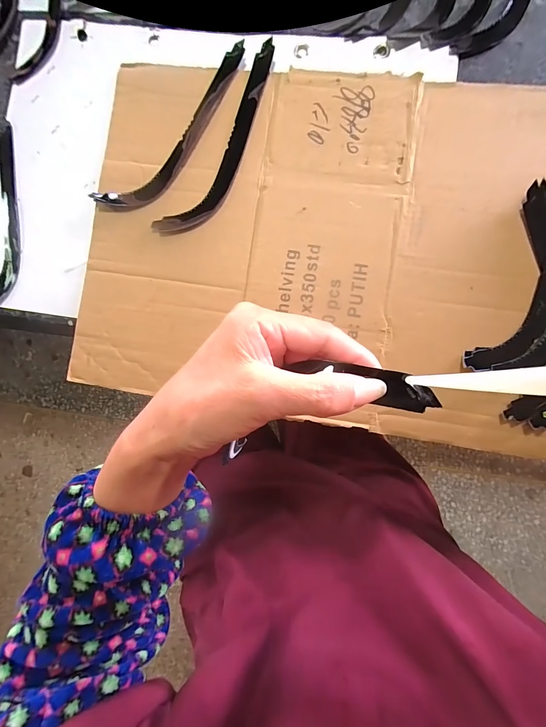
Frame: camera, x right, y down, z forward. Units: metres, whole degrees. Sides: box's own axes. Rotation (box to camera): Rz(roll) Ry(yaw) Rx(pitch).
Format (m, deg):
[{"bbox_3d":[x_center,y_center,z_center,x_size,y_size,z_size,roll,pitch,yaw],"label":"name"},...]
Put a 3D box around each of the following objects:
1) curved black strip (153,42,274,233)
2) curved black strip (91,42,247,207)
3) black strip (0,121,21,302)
[{"bbox_3d":[-0.045,-0.217,0.315,0.047,0.007,0.211,32,90,6],"label":"curved black strip"},{"bbox_3d":[-0.093,-0.230,0.314,0.042,0.011,0.208,43,91,5],"label":"curved black strip"},{"bbox_3d":[-0.287,-0.153,0.333,0.047,0.008,0.211,8,88,5],"label":"black strip"}]

